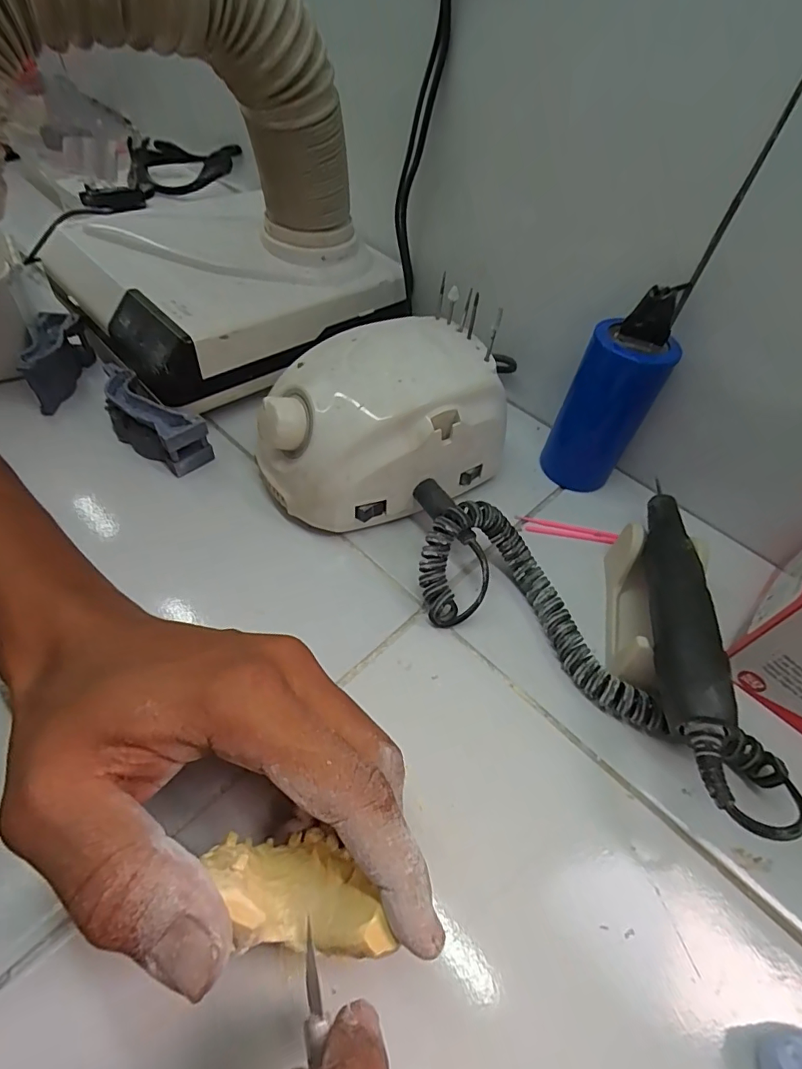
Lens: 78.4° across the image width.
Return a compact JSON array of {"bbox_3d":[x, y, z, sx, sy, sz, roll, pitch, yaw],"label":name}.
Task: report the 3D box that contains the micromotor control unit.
[{"bbox_3d":[-0.015,-0.064,0.299,0.141,0.086,0.090,-19,56,-21],"label":"micromotor control unit"}]

